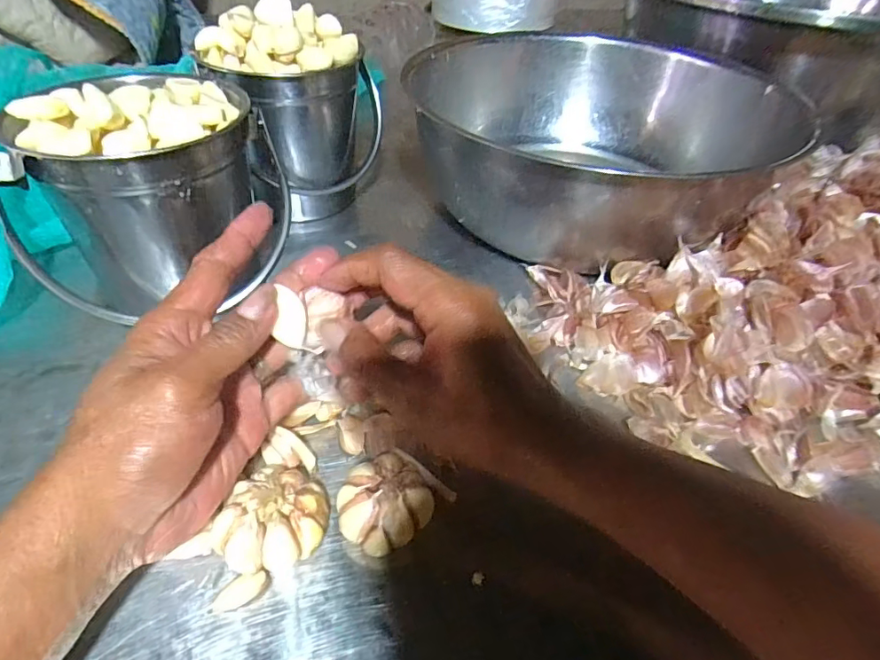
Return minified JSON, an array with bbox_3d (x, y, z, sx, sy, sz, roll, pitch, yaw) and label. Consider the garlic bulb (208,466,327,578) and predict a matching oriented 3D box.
[{"bbox_3d":[-0.078,0.092,0.244,0.040,0.037,0.050,15,44,11],"label":"garlic bulb"}]

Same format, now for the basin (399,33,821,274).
[{"bbox_3d":[0.139,-0.180,0.482,0.301,0.104,0.301,2,43,-2],"label":"basin"}]

